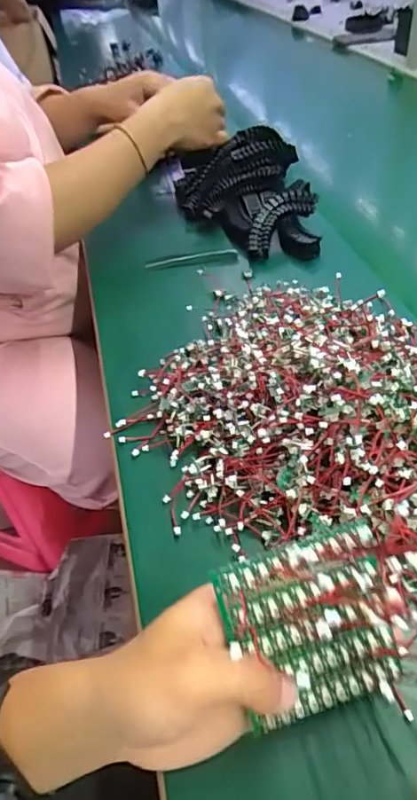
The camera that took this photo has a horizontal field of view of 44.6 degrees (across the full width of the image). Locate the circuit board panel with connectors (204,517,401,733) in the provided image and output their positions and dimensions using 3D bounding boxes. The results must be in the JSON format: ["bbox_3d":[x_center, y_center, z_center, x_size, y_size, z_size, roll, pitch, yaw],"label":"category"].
[{"bbox_3d":[0.054,0.112,0.252,0.084,0.087,0.007,-16,4,-9],"label":"circuit board panel with connectors"}]

